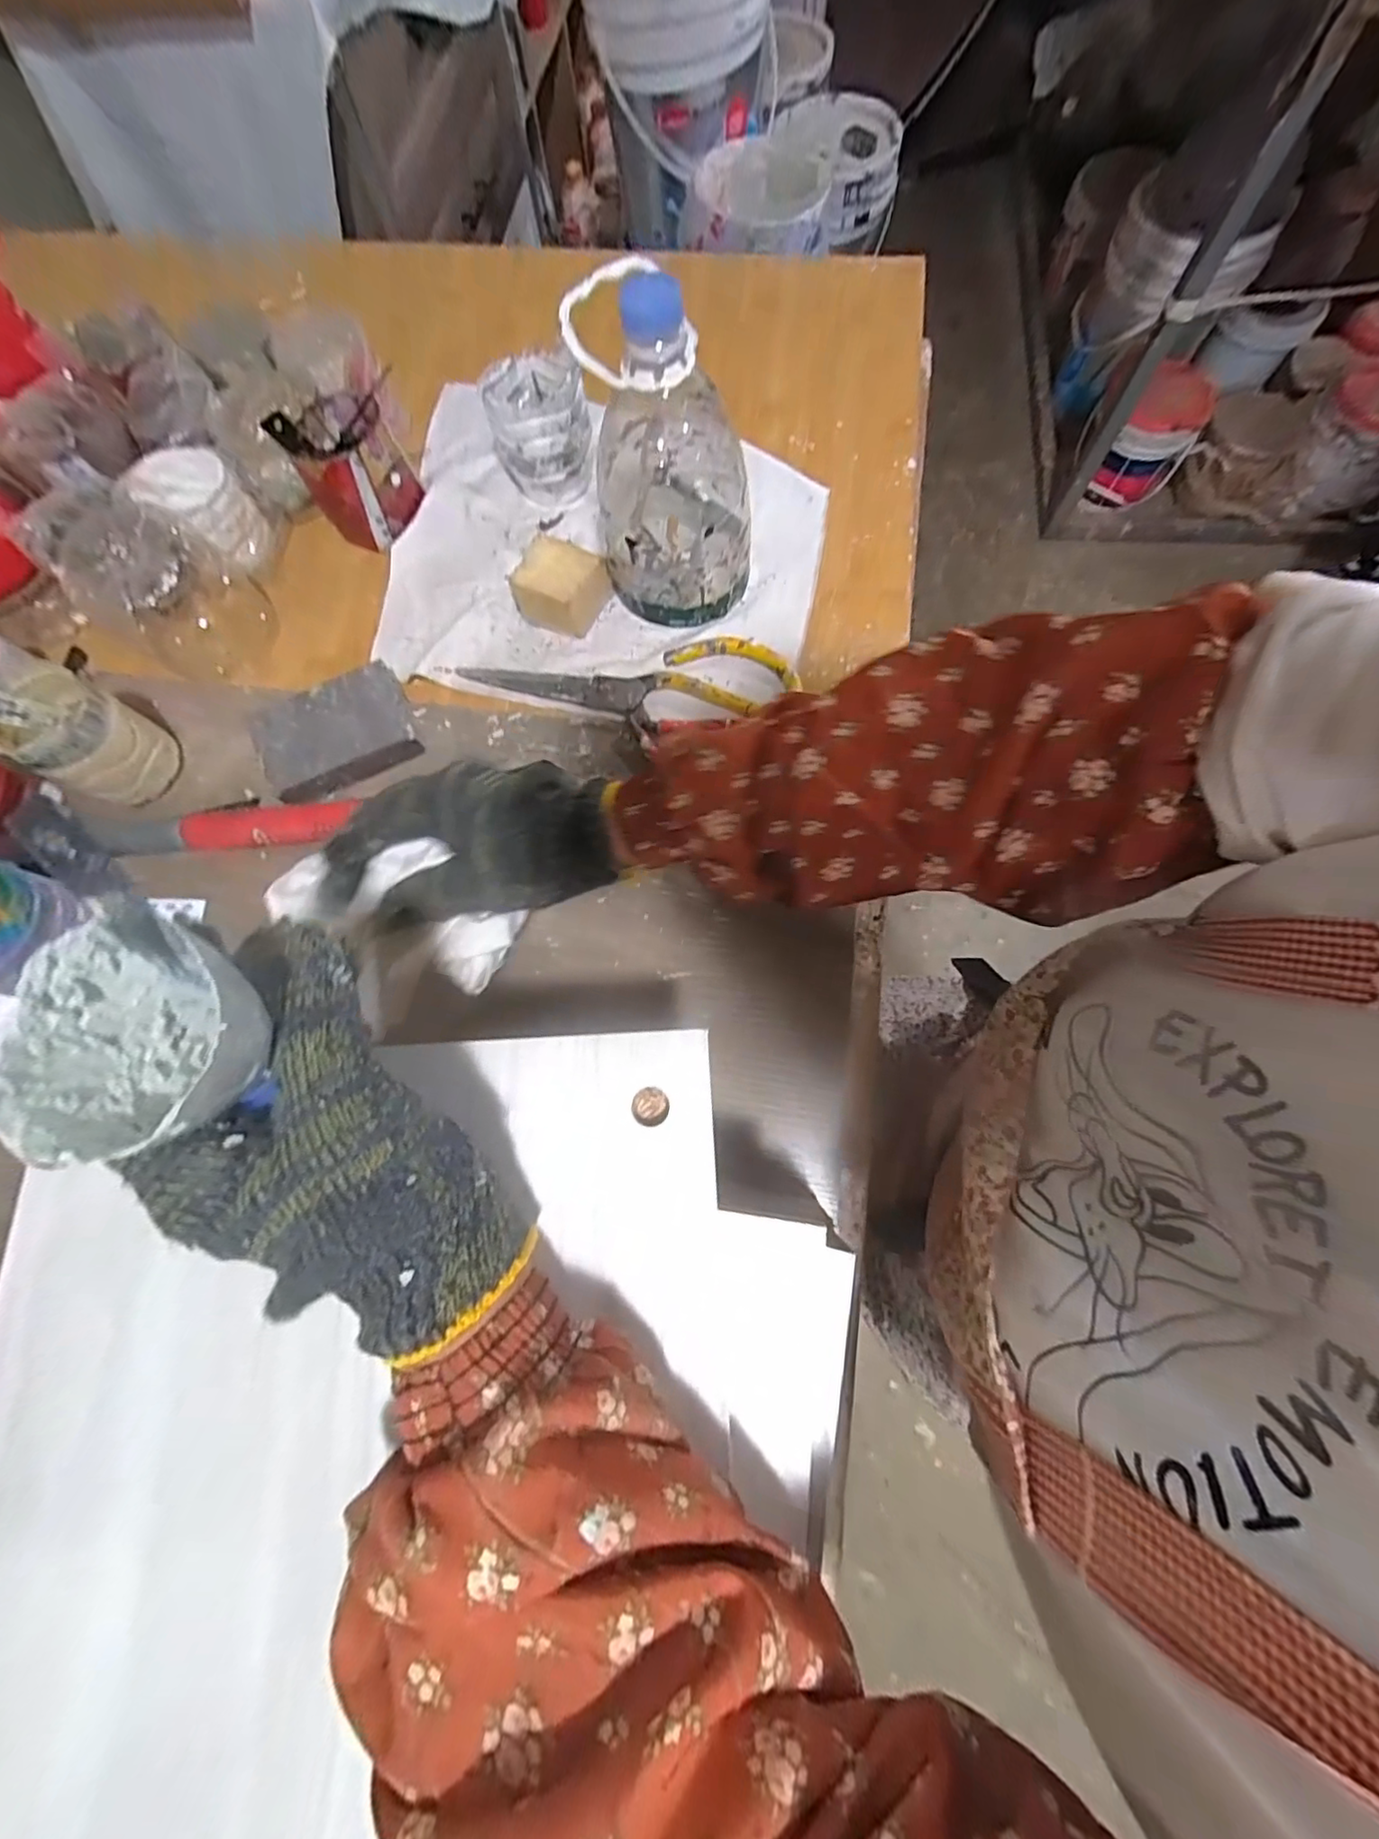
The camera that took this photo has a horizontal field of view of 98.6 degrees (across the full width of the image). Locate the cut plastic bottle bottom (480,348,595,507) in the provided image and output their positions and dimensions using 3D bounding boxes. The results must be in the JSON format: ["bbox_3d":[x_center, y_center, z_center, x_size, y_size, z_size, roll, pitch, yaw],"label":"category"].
[{"bbox_3d":[-0.111,-0.365,0.443,0.072,0.069,0.071,-13,74,-1],"label":"cut plastic bottle bottom"}]

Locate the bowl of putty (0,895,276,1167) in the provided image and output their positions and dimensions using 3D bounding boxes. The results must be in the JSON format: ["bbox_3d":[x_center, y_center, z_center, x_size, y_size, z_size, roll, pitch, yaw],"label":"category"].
[{"bbox_3d":[-0.134,0.032,0.154,0.054,0.038,0.053,0,74,1],"label":"bowl of putty"}]

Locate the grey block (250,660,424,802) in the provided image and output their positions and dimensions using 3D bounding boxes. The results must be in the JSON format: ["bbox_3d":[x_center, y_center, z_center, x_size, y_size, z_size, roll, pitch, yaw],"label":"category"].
[{"bbox_3d":[-0.240,-0.127,0.406,0.097,0.023,0.070,-26,75,-4],"label":"grey block"}]

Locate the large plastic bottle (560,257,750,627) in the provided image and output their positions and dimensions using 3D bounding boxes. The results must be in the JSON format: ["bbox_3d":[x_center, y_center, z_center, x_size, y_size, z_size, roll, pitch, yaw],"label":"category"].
[{"bbox_3d":[-0.011,-0.286,0.368,0.105,0.163,0.103,-3,74,2],"label":"large plastic bottle"}]

